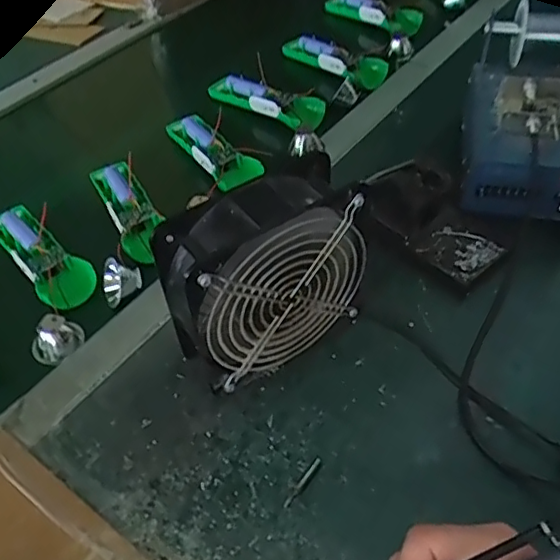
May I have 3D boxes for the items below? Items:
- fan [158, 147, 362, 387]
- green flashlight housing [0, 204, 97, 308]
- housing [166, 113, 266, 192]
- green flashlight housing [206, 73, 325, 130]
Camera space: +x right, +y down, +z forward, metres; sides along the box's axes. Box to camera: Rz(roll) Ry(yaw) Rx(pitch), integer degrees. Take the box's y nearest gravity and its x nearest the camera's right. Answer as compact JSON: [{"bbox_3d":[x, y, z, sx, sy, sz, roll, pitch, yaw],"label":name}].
[{"bbox_3d":[-0.009,0.004,0.441,0.148,0.158,0.059,-25,50,-18],"label":"fan"},{"bbox_3d":[-0.216,-0.025,0.542,0.046,0.025,0.135,-34,54,-24],"label":"green flashlight housing"},{"bbox_3d":[-0.068,-0.132,0.616,0.041,0.037,0.132,-29,51,-21],"label":"housing"},{"bbox_3d":[-0.015,-0.197,0.645,0.149,0.030,0.035,28,55,27],"label":"green flashlight housing"}]

